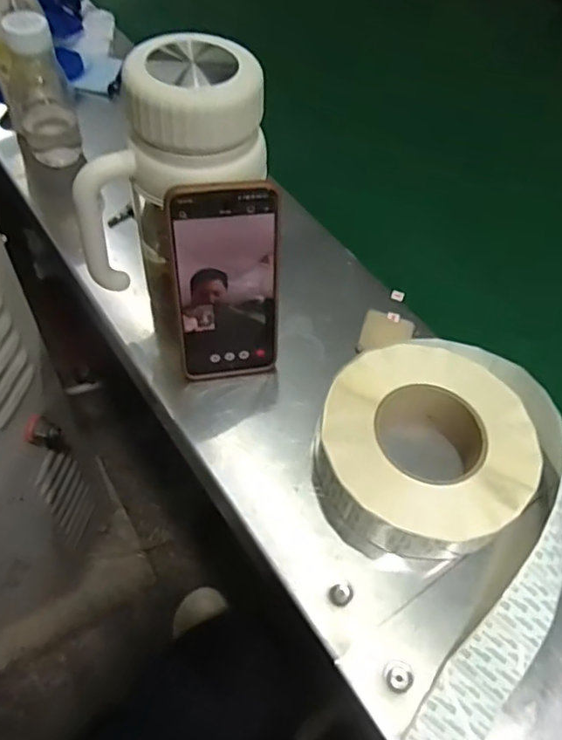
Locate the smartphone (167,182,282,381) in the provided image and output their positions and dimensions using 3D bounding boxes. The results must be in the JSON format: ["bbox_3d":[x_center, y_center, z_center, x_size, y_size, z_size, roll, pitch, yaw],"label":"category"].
[{"bbox_3d":[-0.039,-0.057,0.421,0.076,0.160,0.008,-7,41,-12],"label":"smartphone"}]

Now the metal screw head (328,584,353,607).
[{"bbox_3d":[0.041,0.150,0.384,0.016,0.004,0.014,-19,59,-18],"label":"metal screw head"}]

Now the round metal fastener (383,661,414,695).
[{"bbox_3d":[0.074,0.192,0.360,0.018,0.004,0.018,3,55,-4],"label":"round metal fastener"}]

